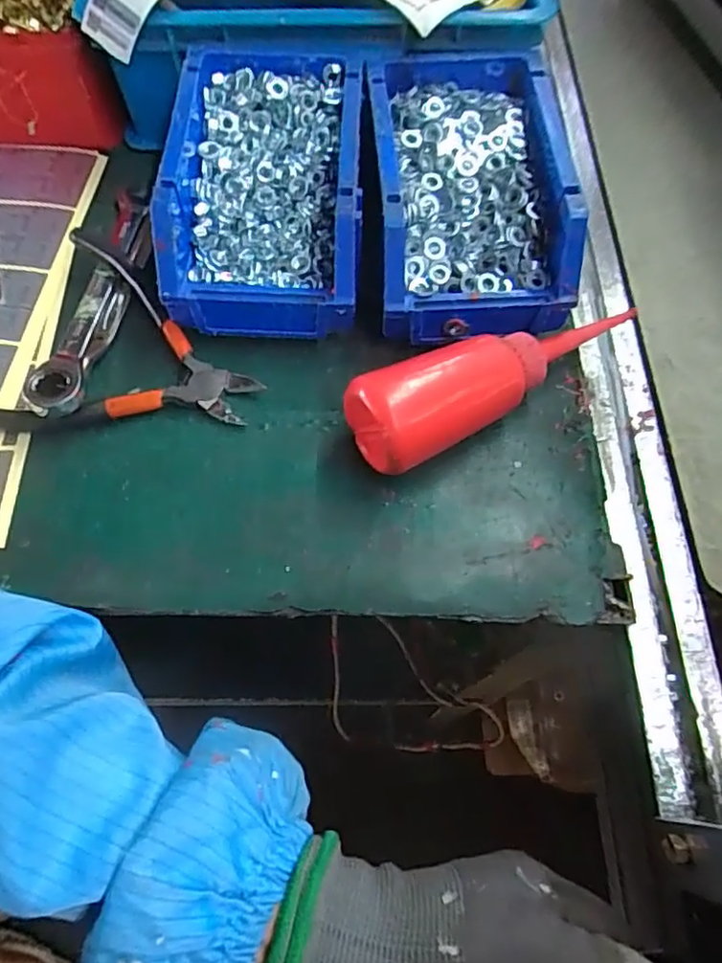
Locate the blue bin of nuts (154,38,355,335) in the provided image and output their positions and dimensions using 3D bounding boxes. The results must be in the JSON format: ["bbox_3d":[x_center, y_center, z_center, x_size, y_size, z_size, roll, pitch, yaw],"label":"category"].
[{"bbox_3d":[-0.054,-0.164,0.345,0.101,0.072,0.160,2,65,-3],"label":"blue bin of nuts"}]

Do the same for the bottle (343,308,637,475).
[{"bbox_3d":[0.070,-0.061,0.311,0.169,0.047,0.046,-31,69,-14],"label":"bottle"}]

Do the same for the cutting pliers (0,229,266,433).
[{"bbox_3d":[-0.125,-0.062,0.326,0.135,0.020,0.122,23,65,8],"label":"cutting pliers"}]

